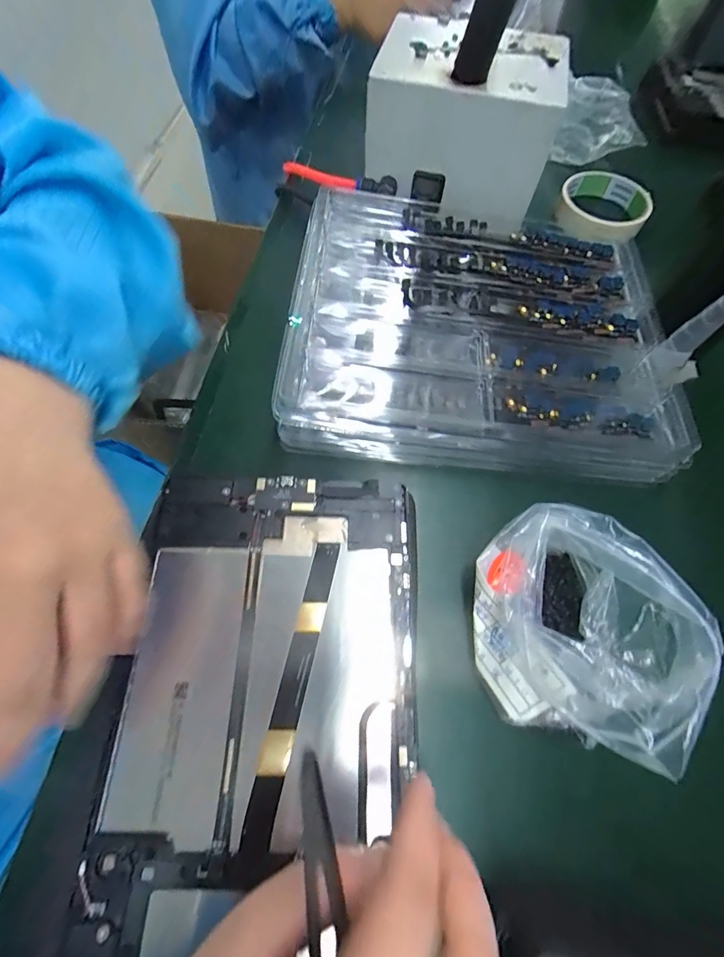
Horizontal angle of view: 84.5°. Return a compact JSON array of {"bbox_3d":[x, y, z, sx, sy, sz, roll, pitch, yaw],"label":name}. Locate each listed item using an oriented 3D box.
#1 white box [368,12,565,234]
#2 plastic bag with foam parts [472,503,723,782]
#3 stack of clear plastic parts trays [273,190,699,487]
[{"bbox_3d":[0.093,-0.339,0.375,0.159,0.099,0.139,14,67,3],"label":"white box"},{"bbox_3d":[0.115,0.077,0.215,0.102,0.062,0.111,13,67,3],"label":"plastic bag with foam parts"},{"bbox_3d":[0.094,-0.114,0.309,0.291,0.047,0.230,8,66,0],"label":"stack of clear plastic parts trays"}]

